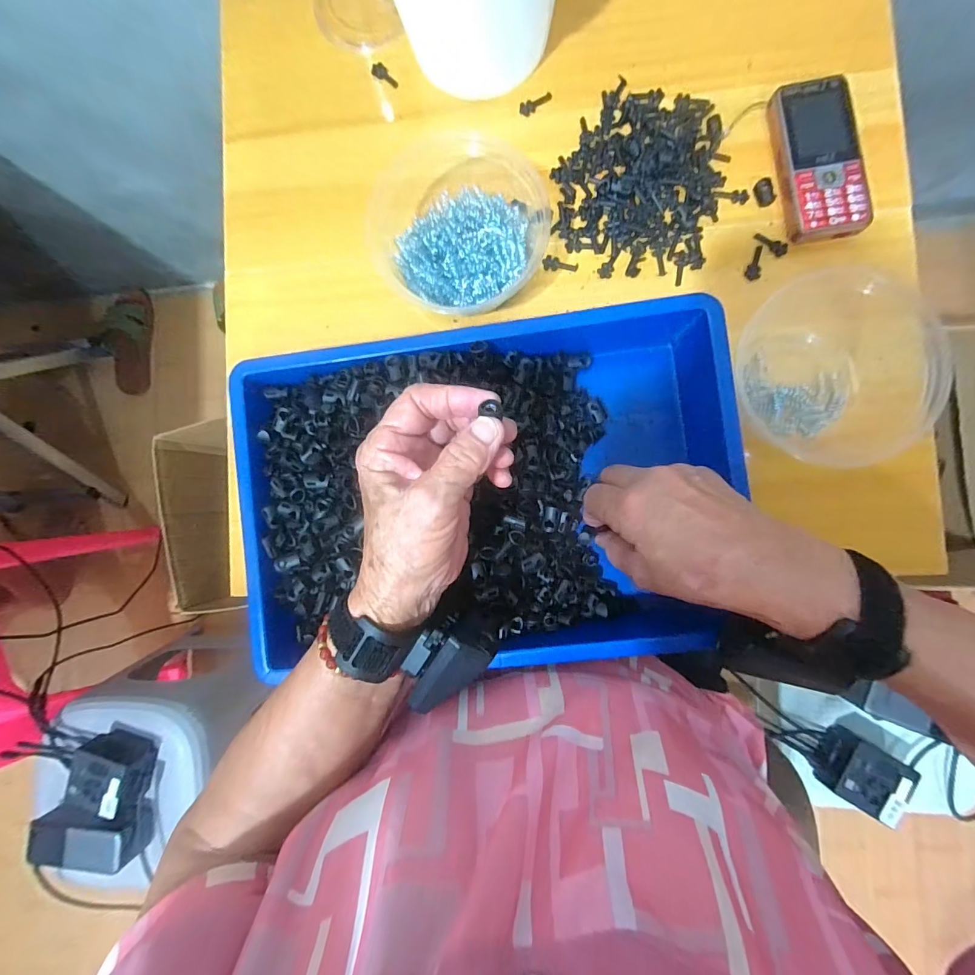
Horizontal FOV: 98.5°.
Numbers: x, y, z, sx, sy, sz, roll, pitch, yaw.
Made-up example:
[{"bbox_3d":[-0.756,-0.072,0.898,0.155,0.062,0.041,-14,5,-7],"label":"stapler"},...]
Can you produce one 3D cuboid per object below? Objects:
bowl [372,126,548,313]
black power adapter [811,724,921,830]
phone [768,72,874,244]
[{"bbox_3d":[-0.019,-0.221,0.344,0.132,0.056,0.162,15,89,5],"label":"bowl"},{"bbox_3d":[0.459,0.349,0.518,0.084,0.048,0.074,31,90,5],"label":"black power adapter"},{"bbox_3d":[0.269,-0.265,0.342,0.057,0.019,0.126,-6,87,4],"label":"phone"}]

